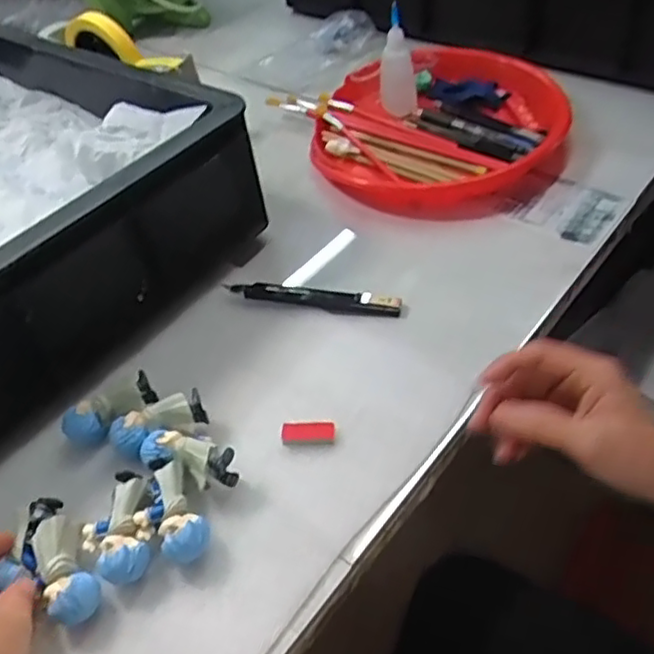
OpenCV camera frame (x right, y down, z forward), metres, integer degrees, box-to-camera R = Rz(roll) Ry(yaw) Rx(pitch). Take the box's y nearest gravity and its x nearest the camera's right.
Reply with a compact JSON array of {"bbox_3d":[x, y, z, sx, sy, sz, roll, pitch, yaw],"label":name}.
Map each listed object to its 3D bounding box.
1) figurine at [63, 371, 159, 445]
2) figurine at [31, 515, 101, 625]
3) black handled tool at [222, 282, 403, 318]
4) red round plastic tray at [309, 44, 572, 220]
[{"bbox_3d":[-0.145,0.054,0.440,0.060,0.020,0.026,-26,50,-16],"label":"figurine"},{"bbox_3d":[-0.145,0.137,0.368,0.024,0.033,0.057,-26,49,-16],"label":"figurine"},{"bbox_3d":[-0.011,-0.024,0.515,0.137,0.009,0.018,7,49,13],"label":"black handled tool"},{"bbox_3d":[0.110,-0.204,0.647,0.235,0.062,0.244,-4,47,4],"label":"red round plastic tray"}]

